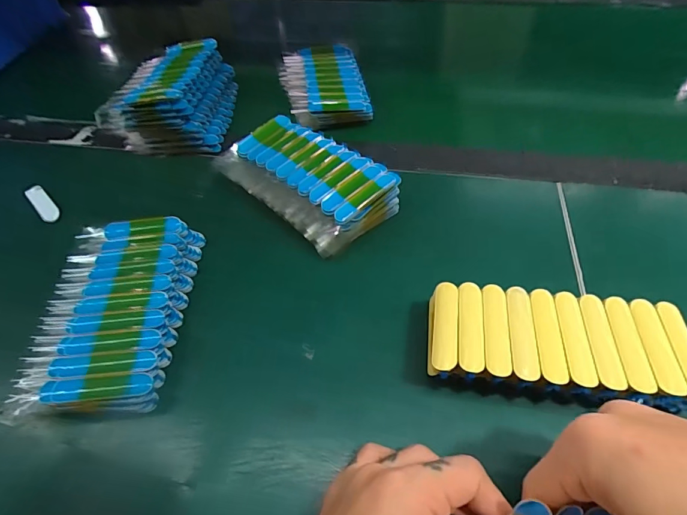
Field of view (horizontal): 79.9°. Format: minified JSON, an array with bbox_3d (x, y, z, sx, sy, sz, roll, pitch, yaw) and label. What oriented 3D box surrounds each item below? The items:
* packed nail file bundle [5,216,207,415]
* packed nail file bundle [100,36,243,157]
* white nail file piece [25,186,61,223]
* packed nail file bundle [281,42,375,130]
[{"bbox_3d":[-0.169,0.035,0.307,0.093,0.028,0.155,-2,52,1],"label":"packed nail file bundle"},{"bbox_3d":[-0.181,-0.185,0.456,0.118,0.055,0.170,6,52,7],"label":"packed nail file bundle"},{"bbox_3d":[-0.284,-0.051,0.387,0.016,0.008,0.061,-38,59,-24],"label":"white nail file piece"},{"bbox_3d":[-0.025,-0.213,0.494,0.092,0.022,0.162,-9,52,-4],"label":"packed nail file bundle"}]

